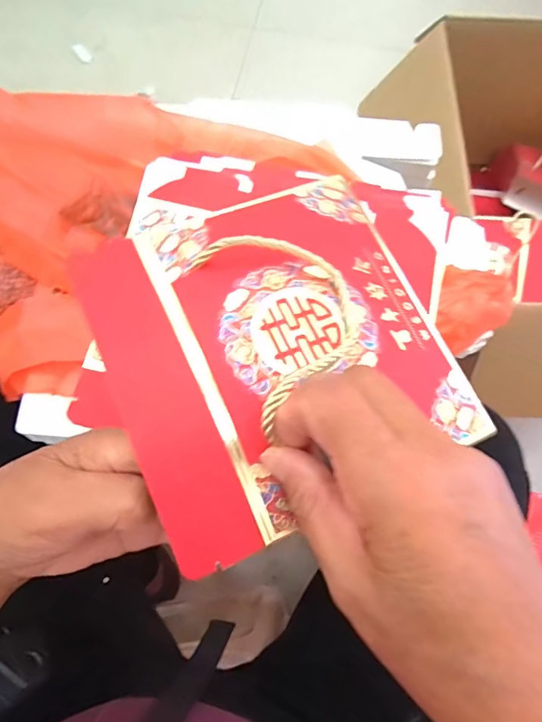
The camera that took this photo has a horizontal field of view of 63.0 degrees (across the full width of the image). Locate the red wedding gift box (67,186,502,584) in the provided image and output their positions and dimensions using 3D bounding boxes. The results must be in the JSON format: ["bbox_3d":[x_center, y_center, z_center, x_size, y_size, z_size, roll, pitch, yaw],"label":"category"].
[{"bbox_3d":[0.004,-0.013,0.226,0.166,0.016,0.173,-21,77,-15],"label":"red wedding gift box"}]

